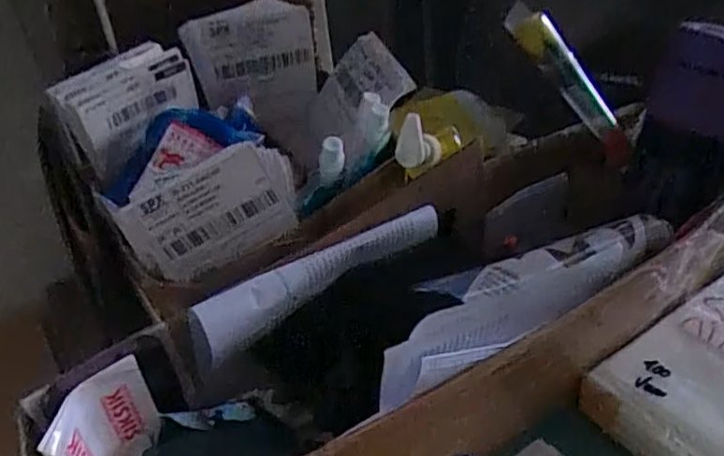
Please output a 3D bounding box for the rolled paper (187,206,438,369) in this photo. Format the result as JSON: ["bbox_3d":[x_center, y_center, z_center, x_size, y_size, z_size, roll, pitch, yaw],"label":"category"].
[{"bbox_3d":[-0.028,0.034,0.511,0.217,0.048,0.030,-29,43,-26],"label":"rolled paper"}]

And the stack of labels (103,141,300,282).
[{"bbox_3d":[-0.115,-0.011,0.493,0.131,0.083,0.032,-28,33,-5],"label":"stack of labels"}]

